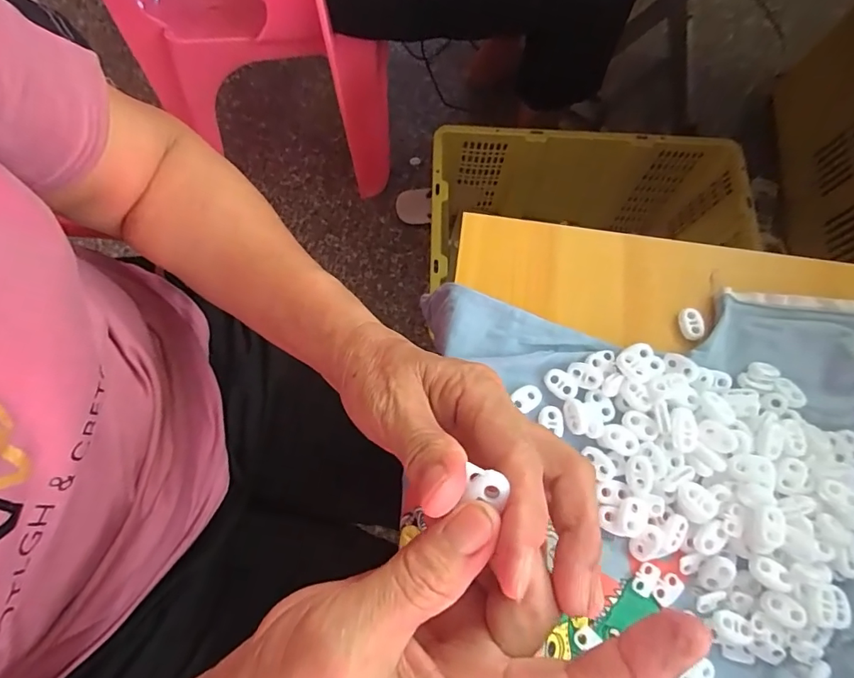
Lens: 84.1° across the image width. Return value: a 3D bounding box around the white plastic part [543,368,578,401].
[{"bbox_3d":[0.087,0.029,0.307,0.023,0.004,0.015,43,76,11],"label":"white plastic part"}]

